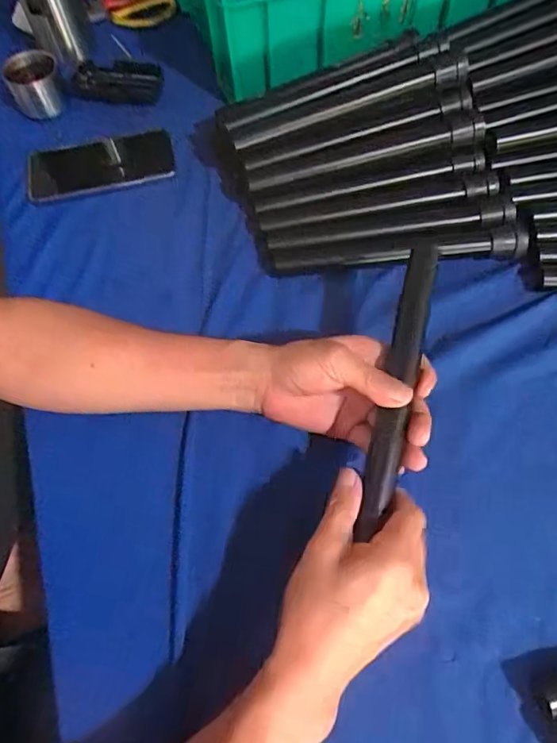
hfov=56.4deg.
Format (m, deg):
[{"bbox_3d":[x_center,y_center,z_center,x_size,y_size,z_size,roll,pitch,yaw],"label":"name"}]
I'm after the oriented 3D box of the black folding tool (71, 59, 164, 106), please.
[{"bbox_3d":[-0.198,-0.365,0.653,0.107,0.026,0.055,7,63,6],"label":"black folding tool"}]

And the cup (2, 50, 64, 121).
[{"bbox_3d":[-0.283,-0.334,0.609,0.061,0.048,0.052,-22,64,-9],"label":"cup"}]

